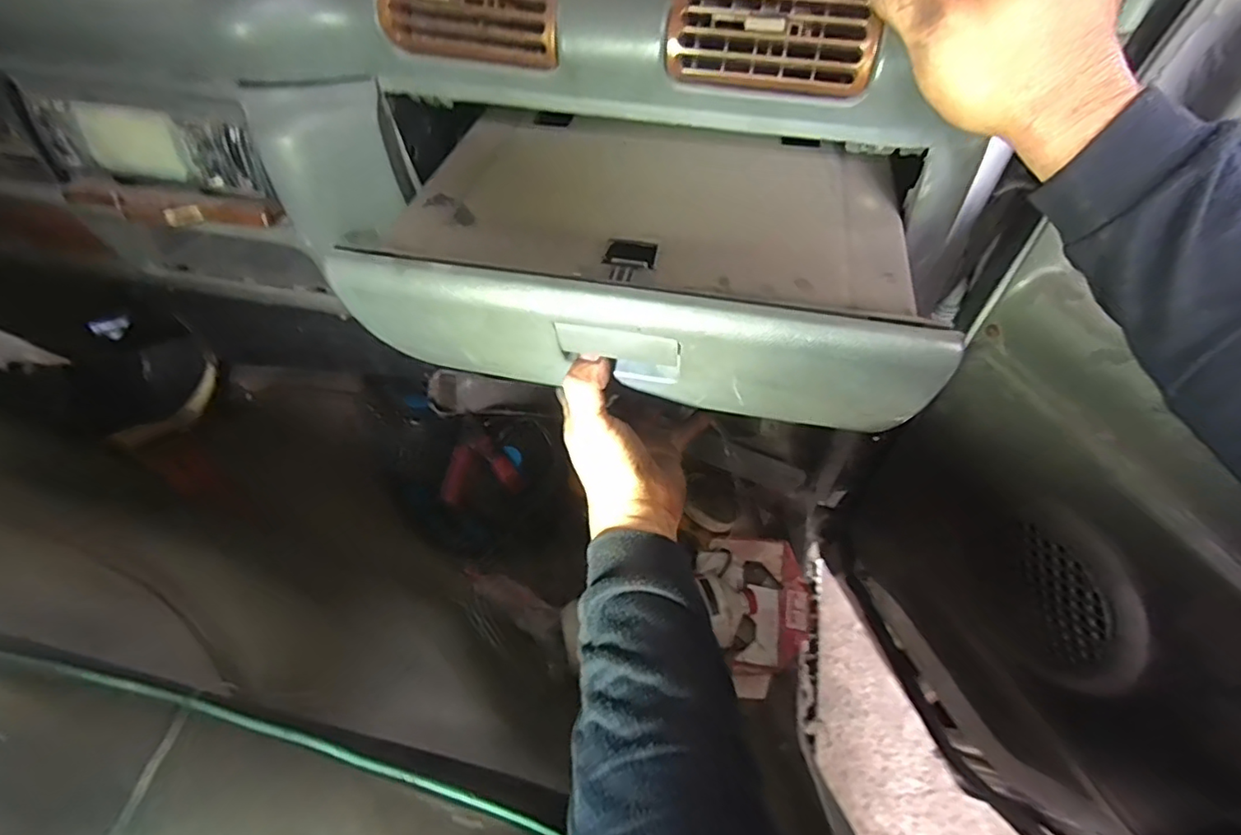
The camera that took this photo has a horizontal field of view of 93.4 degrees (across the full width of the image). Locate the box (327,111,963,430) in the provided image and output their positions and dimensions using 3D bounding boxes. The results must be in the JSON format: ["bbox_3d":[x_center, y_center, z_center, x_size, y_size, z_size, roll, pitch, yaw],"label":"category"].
[{"bbox_3d":[0.021,-0.106,0.380,0.327,0.081,0.201,13,50,9],"label":"box"}]

